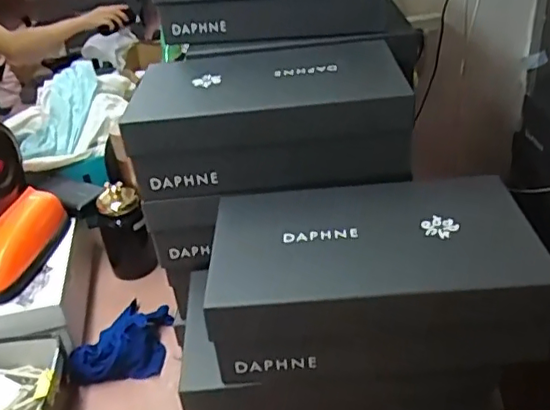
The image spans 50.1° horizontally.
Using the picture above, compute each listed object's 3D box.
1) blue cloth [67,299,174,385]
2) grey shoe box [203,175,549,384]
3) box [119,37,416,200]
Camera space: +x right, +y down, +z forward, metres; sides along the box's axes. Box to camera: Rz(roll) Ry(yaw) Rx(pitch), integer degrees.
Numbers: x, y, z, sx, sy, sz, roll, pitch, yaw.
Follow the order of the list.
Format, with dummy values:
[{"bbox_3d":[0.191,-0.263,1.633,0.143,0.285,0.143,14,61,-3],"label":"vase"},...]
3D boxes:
[{"bbox_3d":[-0.216,0.190,0.853,0.119,0.045,0.164,-3,33,4],"label":"blue cloth"},{"bbox_3d":[0.093,0.068,0.576,0.284,0.105,0.176,-3,33,5],"label":"grey shoe box"},{"bbox_3d":[-0.004,-0.105,0.683,0.292,0.101,0.183,-4,33,2],"label":"box"}]

